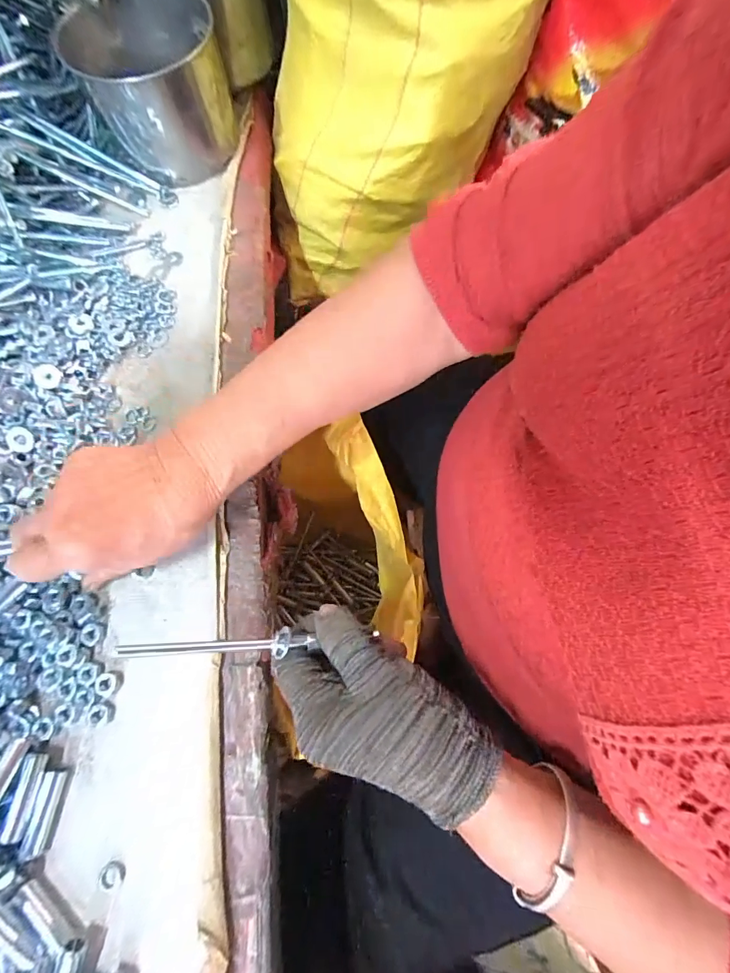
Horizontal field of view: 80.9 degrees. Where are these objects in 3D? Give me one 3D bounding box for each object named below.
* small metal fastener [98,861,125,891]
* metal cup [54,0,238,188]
[{"bbox_3d":[-0.145,0.222,0.244,0.016,0.004,0.013,-35,73,-11],"label":"small metal fastener"},{"bbox_3d":[-0.192,-0.371,0.407,0.121,0.112,0.121,0,70,1],"label":"metal cup"}]

